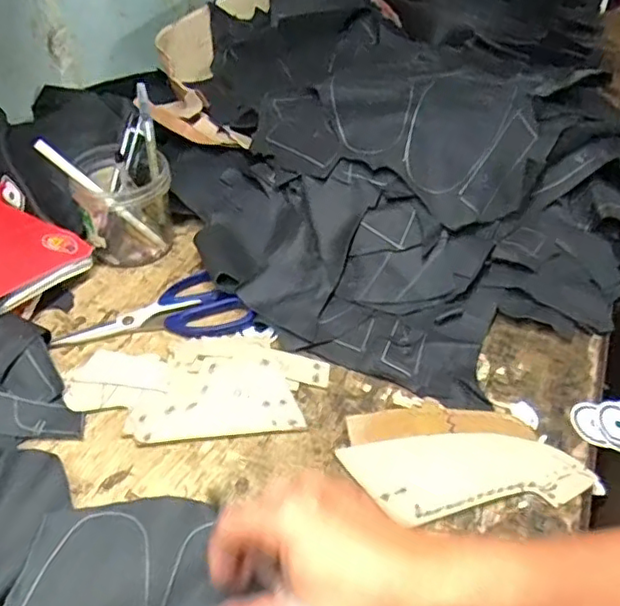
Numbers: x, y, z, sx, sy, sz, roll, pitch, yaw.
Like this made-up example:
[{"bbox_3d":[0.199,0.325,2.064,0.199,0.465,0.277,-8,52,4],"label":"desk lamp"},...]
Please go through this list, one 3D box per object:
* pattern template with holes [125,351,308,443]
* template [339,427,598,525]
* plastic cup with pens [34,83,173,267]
[{"bbox_3d":[-0.076,0.074,0.497,0.126,0.004,0.076,-5,47,-8],"label":"pattern template with holes"},{"bbox_3d":[0.114,0.121,0.454,0.168,0.014,0.064,-2,42,-10],"label":"template"},{"bbox_3d":[-0.188,-0.111,0.604,0.104,0.121,0.091,-3,43,-7],"label":"plastic cup with pens"}]

